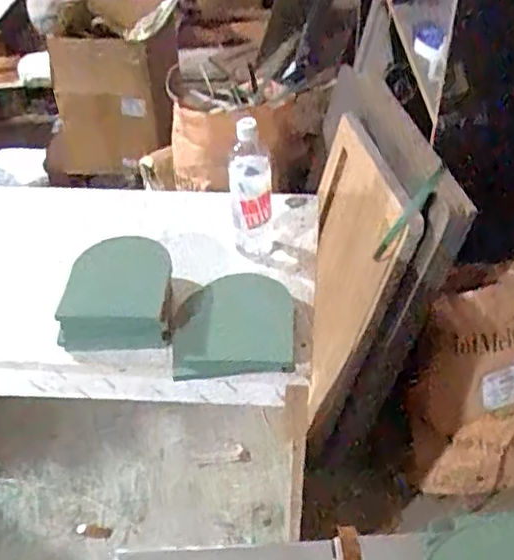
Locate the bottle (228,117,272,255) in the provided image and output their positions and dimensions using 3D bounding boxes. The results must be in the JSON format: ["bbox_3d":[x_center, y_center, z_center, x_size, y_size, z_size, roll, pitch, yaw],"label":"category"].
[{"bbox_3d":[-0.010,-0.140,1.028,0.064,0.225,0.063,-3,43,-1],"label":"bottle"}]

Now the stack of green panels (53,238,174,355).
[{"bbox_3d":[-0.200,0.015,0.976,0.146,0.057,0.181,0,43,2],"label":"stack of green panels"}]

